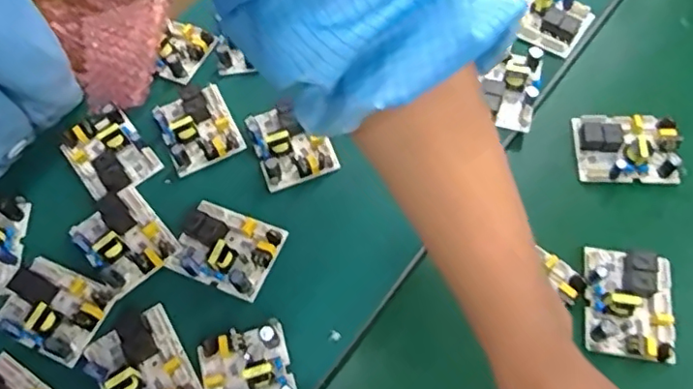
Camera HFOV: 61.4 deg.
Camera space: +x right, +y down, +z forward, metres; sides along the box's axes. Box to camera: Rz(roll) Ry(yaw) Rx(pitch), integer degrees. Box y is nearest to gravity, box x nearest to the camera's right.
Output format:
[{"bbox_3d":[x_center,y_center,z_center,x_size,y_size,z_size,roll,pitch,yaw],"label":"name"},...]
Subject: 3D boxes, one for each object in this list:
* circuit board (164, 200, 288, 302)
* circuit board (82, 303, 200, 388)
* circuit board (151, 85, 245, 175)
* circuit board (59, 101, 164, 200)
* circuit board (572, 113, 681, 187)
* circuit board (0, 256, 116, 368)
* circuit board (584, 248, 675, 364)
[{"bbox_3d":[-0.094,0.039,0.449,0.077,0.022,0.059,20,65,13],"label":"circuit board"},{"bbox_3d":[-0.147,0.123,0.411,0.060,0.023,0.080,-29,65,-12],"label":"circuit board"},{"bbox_3d":[-0.132,-0.063,0.510,0.060,0.021,0.078,-24,64,-10],"label":"circuit board"},{"bbox_3d":[-0.210,-0.039,0.505,0.061,0.017,0.087,-37,67,-16],"label":"circuit board"},{"bbox_3d":[0.236,-0.038,0.493,0.077,0.033,0.060,1,62,3],"label":"circuit board"},{"bbox_3d":[-0.224,0.083,0.435,0.081,0.019,0.060,20,65,13],"label":"circuit board"},{"bbox_3d":[0.206,0.077,0.427,0.061,0.025,0.079,10,63,8],"label":"circuit board"}]

